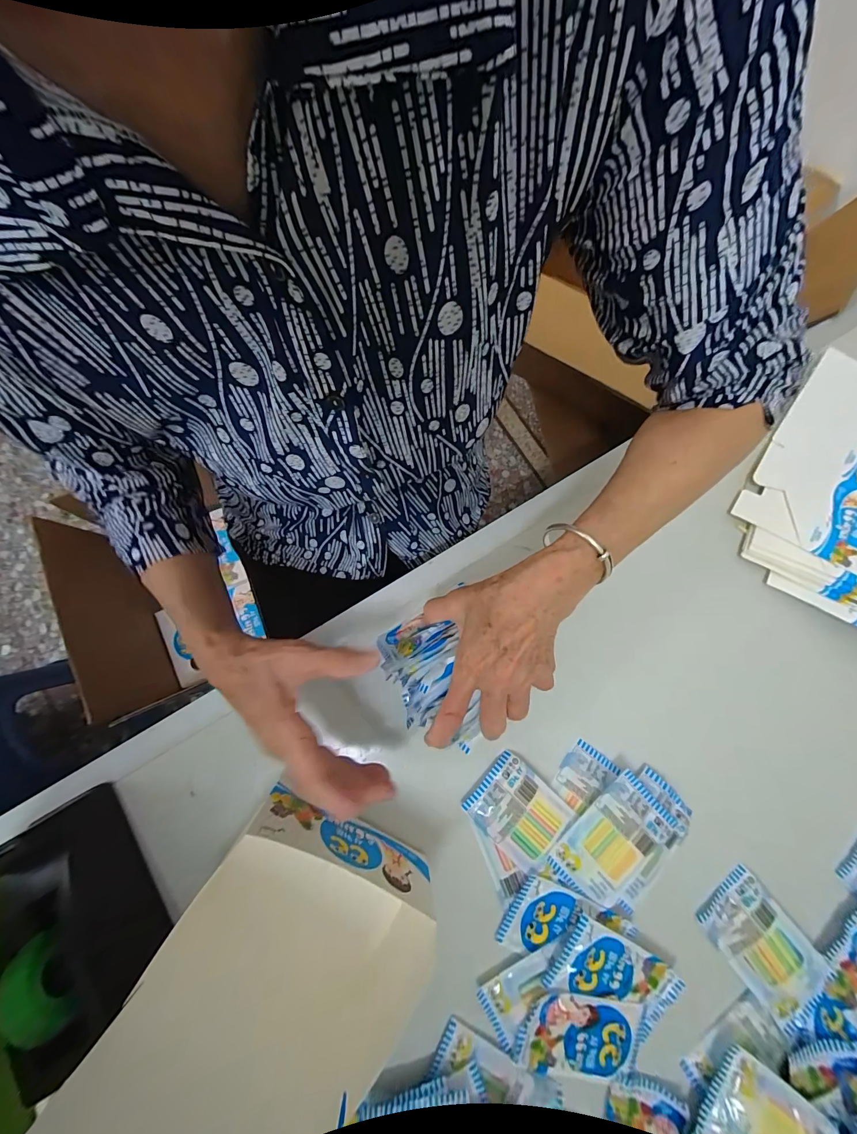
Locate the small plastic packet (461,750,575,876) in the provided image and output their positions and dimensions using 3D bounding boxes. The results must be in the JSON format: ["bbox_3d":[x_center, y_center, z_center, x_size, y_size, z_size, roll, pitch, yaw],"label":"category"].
[{"bbox_3d":[0.078,0.211,0.317,0.078,0.007,0.065,43,82,7],"label":"small plastic packet"}]

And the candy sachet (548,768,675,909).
[{"bbox_3d":[0.160,0.235,0.311,0.104,0.007,0.068,-41,83,-8],"label":"candy sachet"}]

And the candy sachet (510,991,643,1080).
[{"bbox_3d":[0.120,0.371,0.290,0.098,0.012,0.060,8,79,1],"label":"candy sachet"}]

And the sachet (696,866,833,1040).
[{"bbox_3d":[0.290,0.327,0.314,0.066,0.012,0.104,-38,82,-7],"label":"sachet"}]

